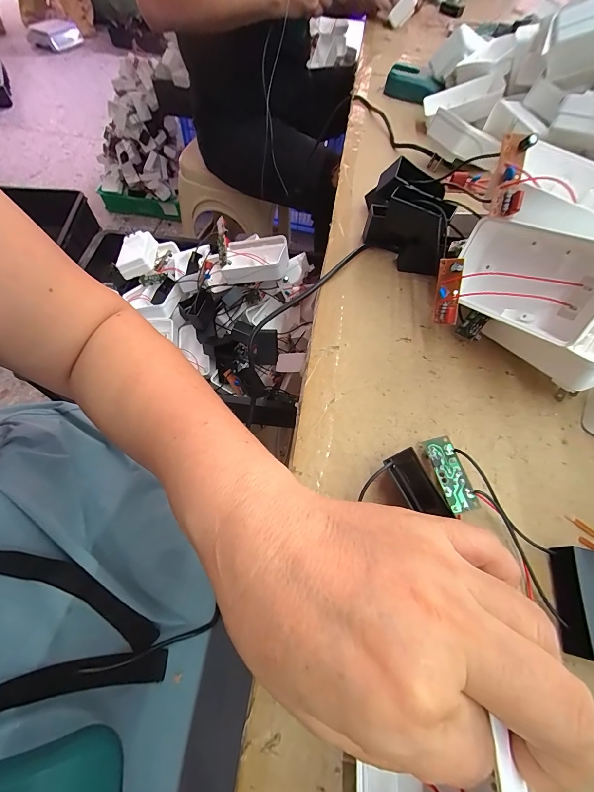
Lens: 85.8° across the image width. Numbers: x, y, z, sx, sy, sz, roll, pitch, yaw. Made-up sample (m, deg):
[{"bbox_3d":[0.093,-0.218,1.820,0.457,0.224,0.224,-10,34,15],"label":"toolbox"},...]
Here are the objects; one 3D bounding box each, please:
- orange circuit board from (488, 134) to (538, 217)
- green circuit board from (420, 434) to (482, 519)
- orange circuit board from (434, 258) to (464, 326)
[{"bbox_3d":[0.130,-0.133,0.194,0.015,0.017,0.041,2,105,-3],"label":"orange circuit board"},{"bbox_3d":[0.090,0.046,0.189,0.016,0.004,0.044,-18,63,3],"label":"green circuit board"},{"bbox_3d":[0.107,-0.074,0.228,0.017,0.045,0.009,16,26,41],"label":"orange circuit board"}]

